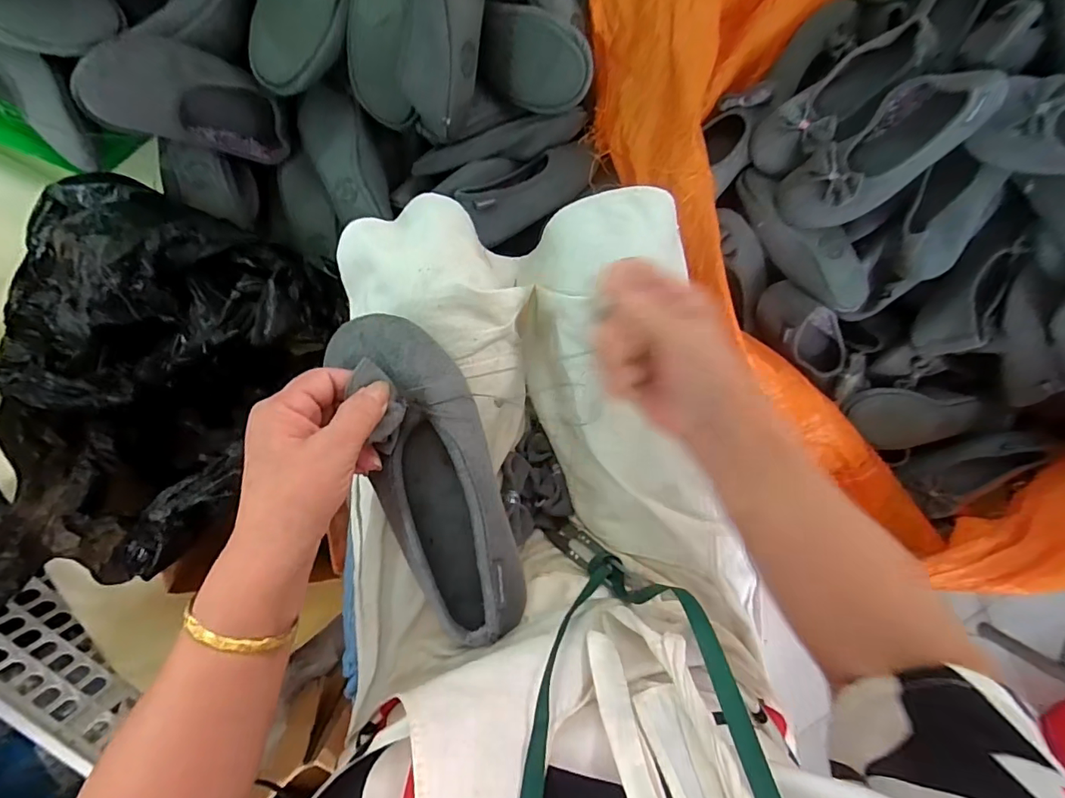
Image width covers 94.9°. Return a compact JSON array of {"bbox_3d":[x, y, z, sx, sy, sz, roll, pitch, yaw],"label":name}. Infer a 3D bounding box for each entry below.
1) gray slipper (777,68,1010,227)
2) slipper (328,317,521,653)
[{"bbox_3d":[0.443,-0.311,0.614,0.250,0.089,0.105,-34,97,27],"label":"gray slipper"},{"bbox_3d":[-0.068,0.052,0.329,0.078,0.057,0.224,-20,89,-2],"label":"slipper"}]

